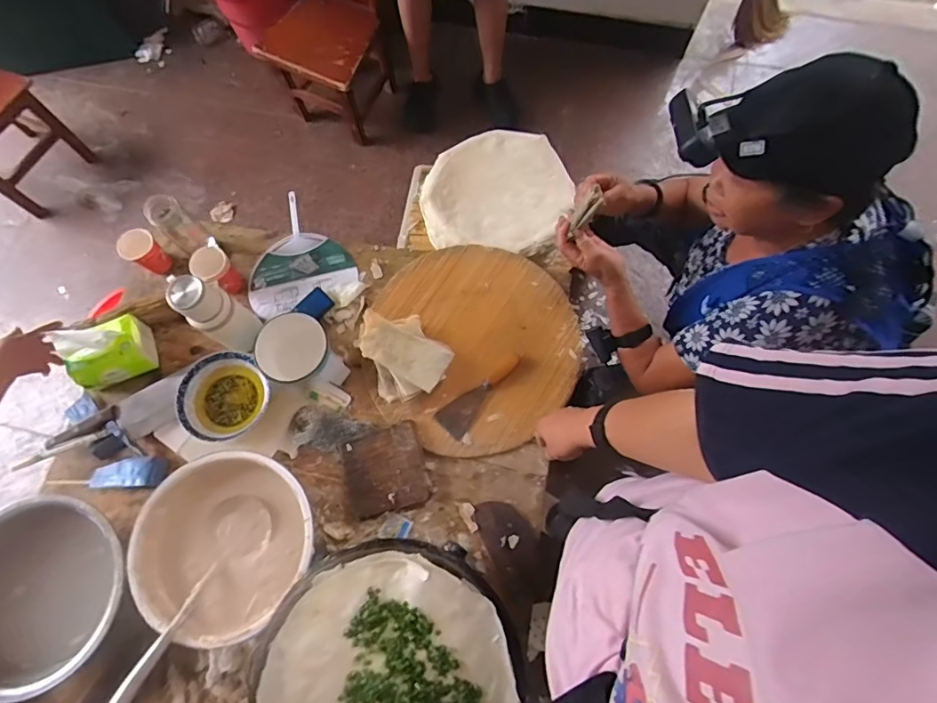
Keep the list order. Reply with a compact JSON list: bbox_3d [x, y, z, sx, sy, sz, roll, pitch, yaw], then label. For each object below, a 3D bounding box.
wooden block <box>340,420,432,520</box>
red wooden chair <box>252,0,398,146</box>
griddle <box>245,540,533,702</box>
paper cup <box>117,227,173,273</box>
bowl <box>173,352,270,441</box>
[{"bbox_3d":[-0.159,0.227,0.958,0.151,0.020,0.153,-17,73,-4],"label":"wooden block"},{"bbox_3d":[-0.451,-1.034,1.607,0.334,0.615,0.319,29,75,10],"label":"red wooden chair"},{"bbox_3d":[-0.115,0.477,0.718,0.373,0.051,0.365,0,72,1],"label":"griddle"},{"bbox_3d":[-0.700,-0.214,1.090,0.064,0.107,0.069,0,72,1],"label":"paper cup"},{"bbox_3d":[-0.485,0.089,0.992,0.165,0.049,0.167,0,72,1],"label":"bowl"}]

